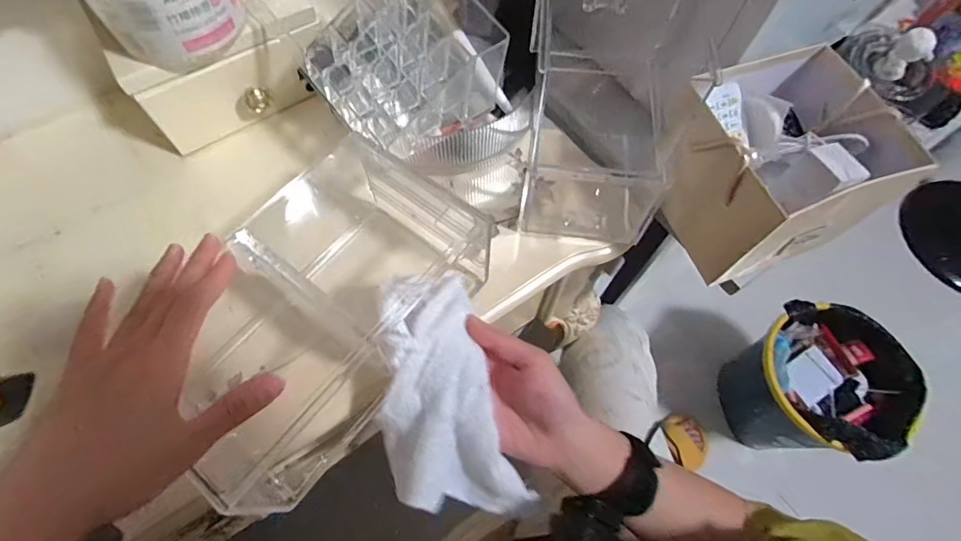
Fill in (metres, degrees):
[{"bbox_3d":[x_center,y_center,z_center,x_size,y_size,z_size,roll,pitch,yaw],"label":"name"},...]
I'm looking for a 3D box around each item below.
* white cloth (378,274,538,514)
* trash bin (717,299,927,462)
[{"bbox_3d":[-0.029,0.101,0.350,0.088,0.034,0.189,-13,98,-7],"label":"white cloth"},{"bbox_3d":[0.663,0.245,0.974,0.261,0.319,0.262,0,64,0],"label":"trash bin"}]

